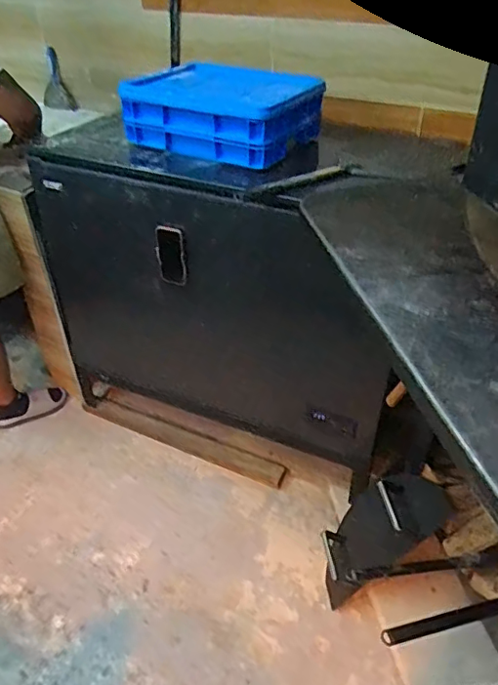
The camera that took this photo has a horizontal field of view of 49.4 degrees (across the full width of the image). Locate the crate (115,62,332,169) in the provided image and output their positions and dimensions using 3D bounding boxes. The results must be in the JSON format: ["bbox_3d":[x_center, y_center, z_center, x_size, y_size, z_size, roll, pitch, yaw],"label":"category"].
[{"bbox_3d":[-0.067,-0.646,1.515,0.483,0.162,0.339,19,44,23],"label":"crate"}]

